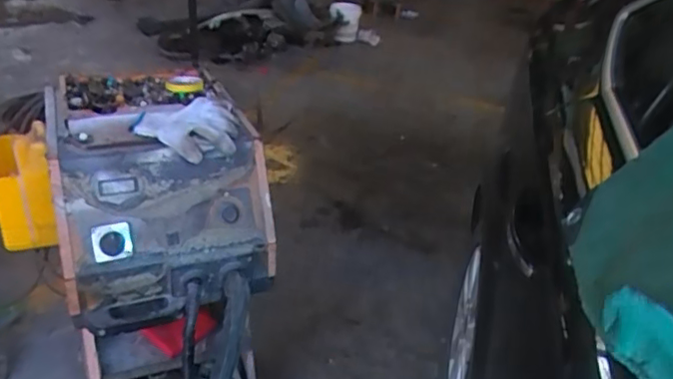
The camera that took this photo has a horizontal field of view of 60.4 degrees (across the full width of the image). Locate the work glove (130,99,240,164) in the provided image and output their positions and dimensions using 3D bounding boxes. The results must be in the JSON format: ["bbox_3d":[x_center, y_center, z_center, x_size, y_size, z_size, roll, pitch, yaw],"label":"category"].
[{"bbox_3d":[-0.276,-0.114,1.068,0.184,0.076,0.100,-5,32,-19],"label":"work glove"}]

